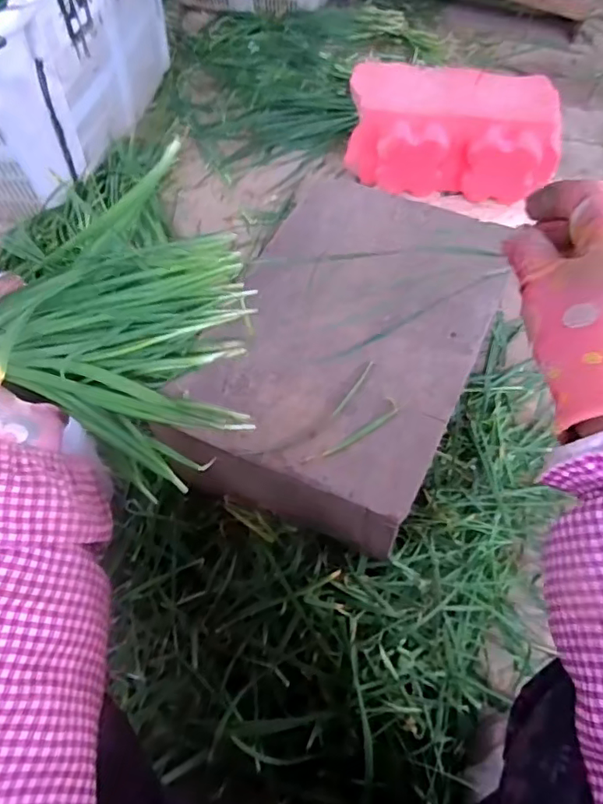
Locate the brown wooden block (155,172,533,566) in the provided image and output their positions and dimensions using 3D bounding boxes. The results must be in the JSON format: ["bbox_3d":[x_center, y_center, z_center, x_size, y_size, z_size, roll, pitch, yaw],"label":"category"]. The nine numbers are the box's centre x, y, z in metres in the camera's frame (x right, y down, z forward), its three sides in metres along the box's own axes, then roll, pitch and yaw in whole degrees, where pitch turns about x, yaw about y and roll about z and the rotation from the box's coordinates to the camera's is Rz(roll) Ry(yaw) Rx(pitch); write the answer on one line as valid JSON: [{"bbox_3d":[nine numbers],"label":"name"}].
[{"bbox_3d":[0.055,-0.071,0.681,0.291,0.119,0.448,23,61,13],"label":"brown wooden block"}]

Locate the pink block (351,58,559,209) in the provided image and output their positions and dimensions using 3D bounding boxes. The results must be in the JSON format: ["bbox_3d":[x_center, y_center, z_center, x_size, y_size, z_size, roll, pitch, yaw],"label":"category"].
[{"bbox_3d":[0.260,-0.467,0.972,0.352,0.130,0.201,3,59,1],"label":"pink block"}]

